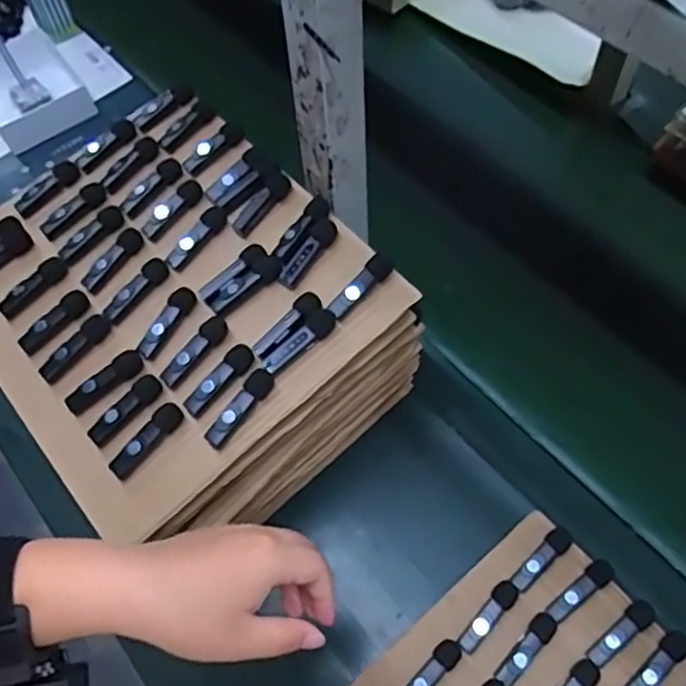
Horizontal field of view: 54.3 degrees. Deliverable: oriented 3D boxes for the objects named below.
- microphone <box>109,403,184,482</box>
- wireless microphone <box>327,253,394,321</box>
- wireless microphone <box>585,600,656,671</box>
[{"bbox_3d":[-0.146,0.072,0.498,0.017,0.017,0.064,39,68,22],"label":"microphone"},{"bbox_3d":[0.014,-0.045,0.530,0.063,0.013,0.015,-43,66,-7],"label":"wireless microphone"},{"bbox_3d":[0.221,0.230,0.529,0.065,0.014,0.018,-35,64,-17],"label":"wireless microphone"}]

